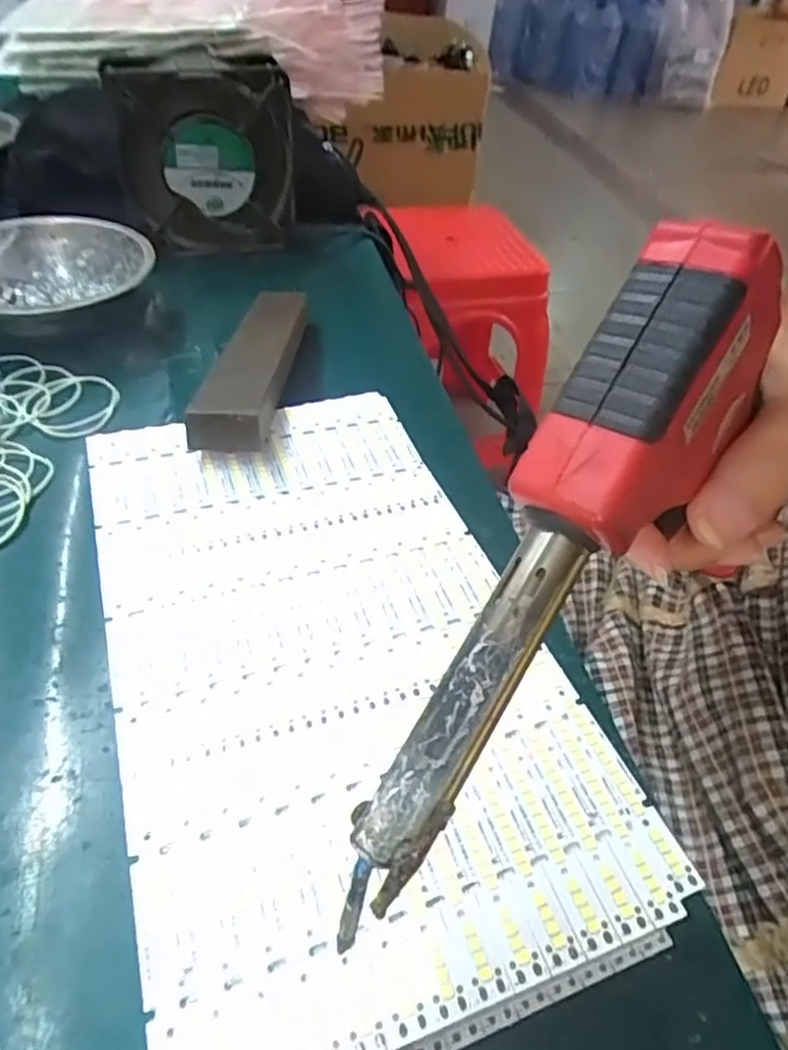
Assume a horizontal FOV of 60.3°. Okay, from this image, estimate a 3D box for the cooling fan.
[{"bbox_3d":[-0.130,-0.254,0.481,0.121,0.124,0.040,-12,48,-18],"label":"cooling fan"}]

